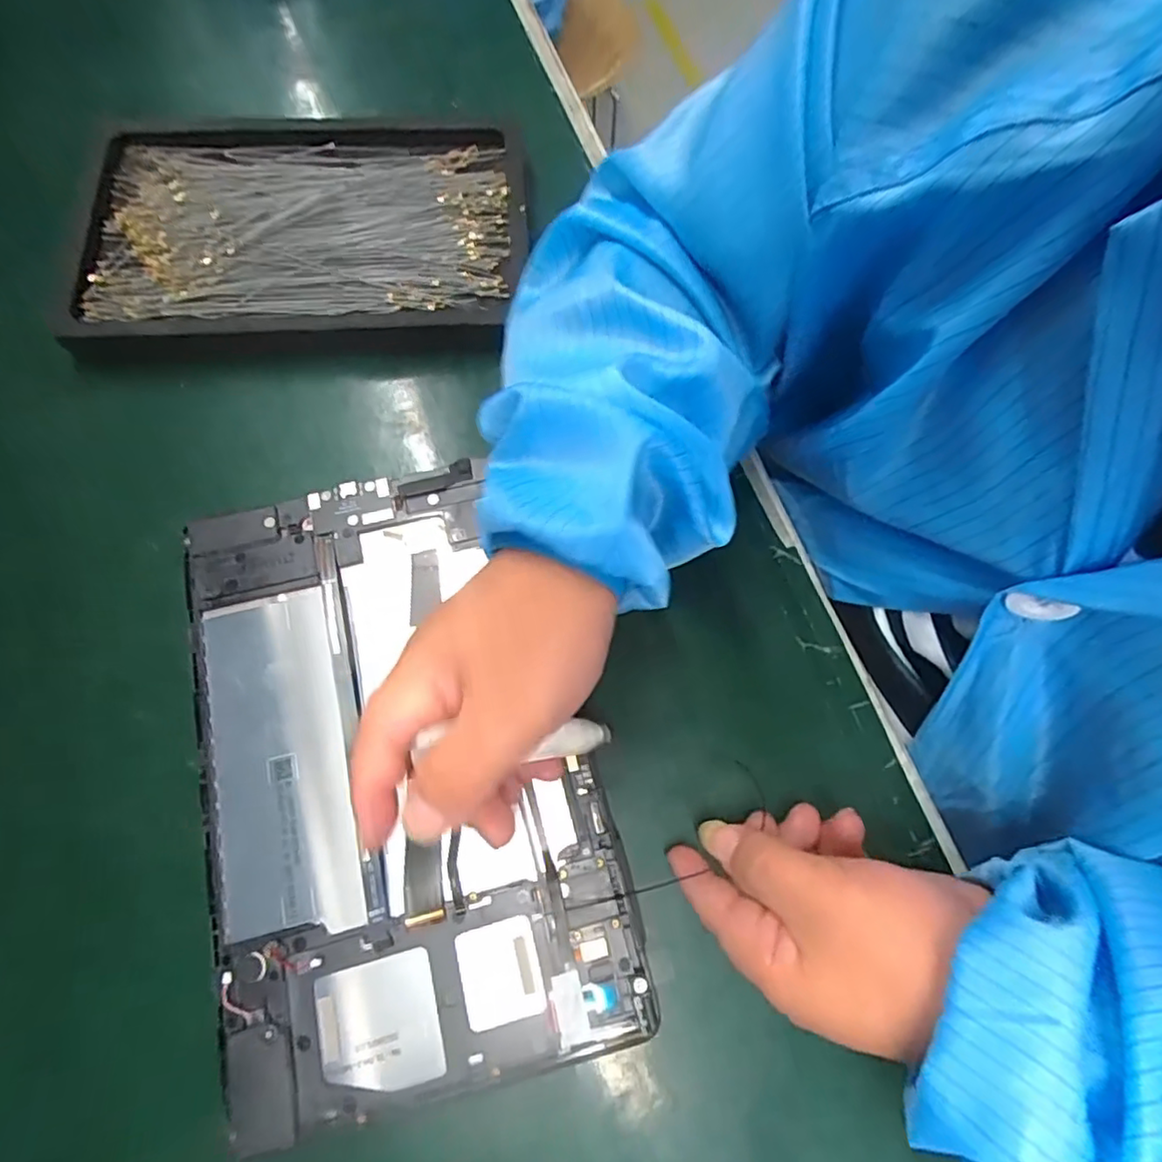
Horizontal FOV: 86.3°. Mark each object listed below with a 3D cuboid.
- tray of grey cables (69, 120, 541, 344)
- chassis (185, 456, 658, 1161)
[{"bbox_3d":[-0.154,-0.199,0.355,0.243,0.026,0.154,-5,72,-2],"label":"tray of grey cables"},{"bbox_3d":[-0.075,0.067,0.250,0.148,0.011,0.239,-14,72,-5],"label":"chassis"}]

